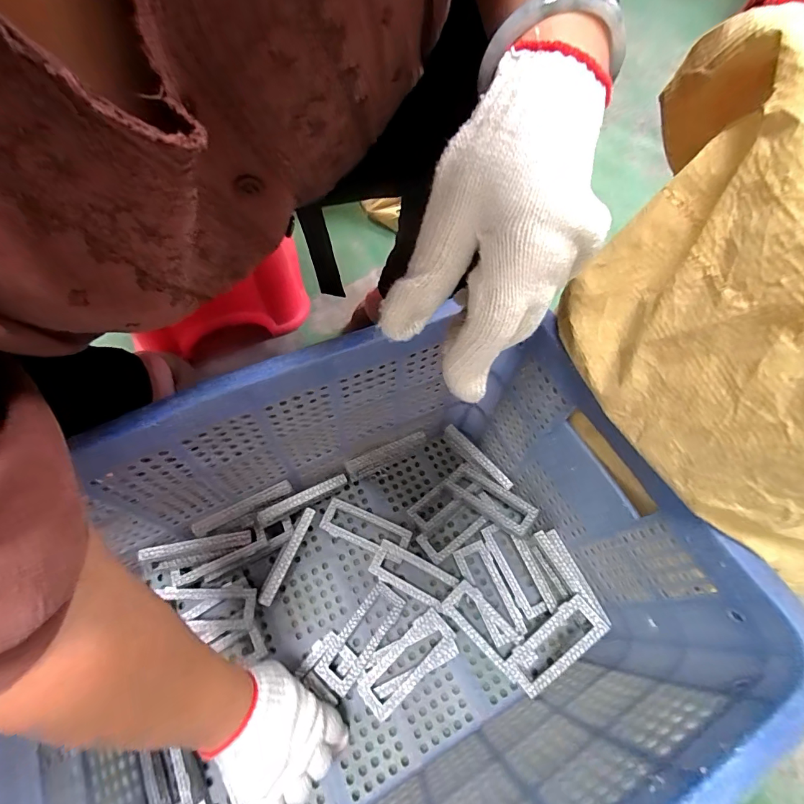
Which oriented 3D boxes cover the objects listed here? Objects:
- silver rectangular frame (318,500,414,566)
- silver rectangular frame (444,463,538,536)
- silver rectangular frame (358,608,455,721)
[{"bbox_3d":[-0.046,0.162,0.525,0.113,0.014,0.047,21,64,8],"label":"silver rectangular frame"},{"bbox_3d":[0.112,0.123,0.522,0.113,0.021,0.043,31,58,30],"label":"silver rectangular frame"},{"bbox_3d":[0.004,0.280,0.447,0.113,0.006,0.043,-40,69,-20],"label":"silver rectangular frame"}]

